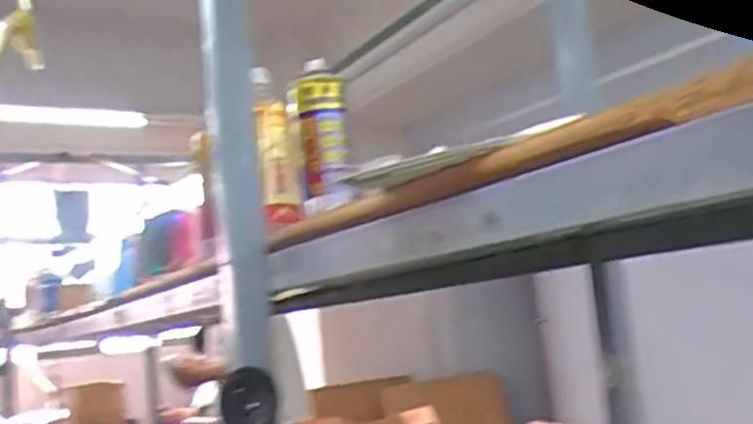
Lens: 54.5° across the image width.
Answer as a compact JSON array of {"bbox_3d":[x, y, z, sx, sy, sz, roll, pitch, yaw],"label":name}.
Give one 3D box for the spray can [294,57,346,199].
[{"bbox_3d":[-0.063,-0.095,0.844,0.061,0.151,0.056,-5,-7,-3],"label":"spray can"}]

